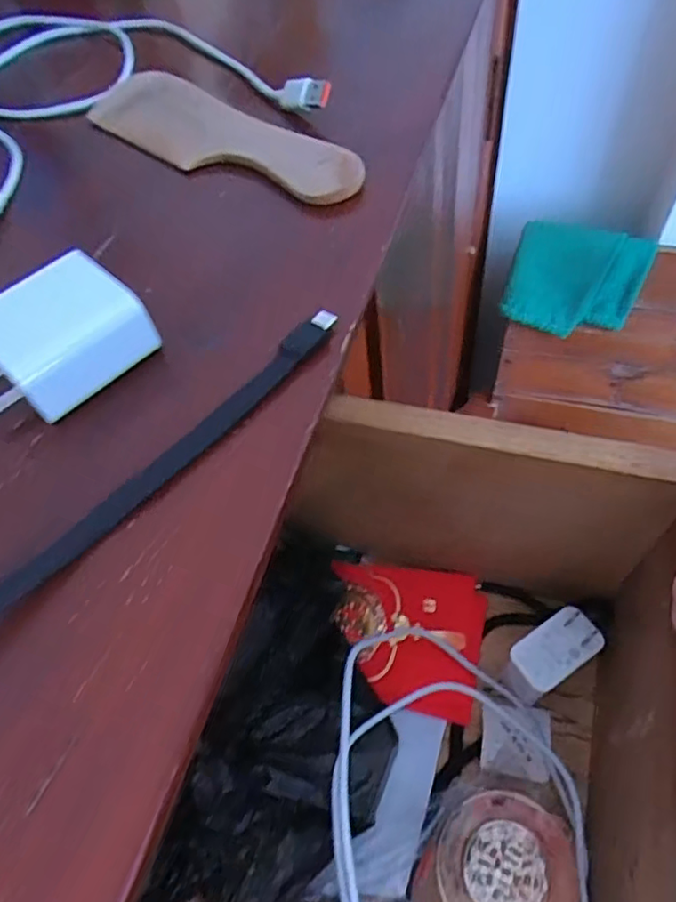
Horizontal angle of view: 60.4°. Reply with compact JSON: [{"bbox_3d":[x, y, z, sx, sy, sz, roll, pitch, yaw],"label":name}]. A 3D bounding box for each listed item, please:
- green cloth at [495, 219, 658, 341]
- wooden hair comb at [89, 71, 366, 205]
[{"bbox_3d":[0.324,-0.232,0.805,0.173,0.142,0.025,11,35,1],"label":"green cloth"},{"bbox_3d":[-0.064,-0.163,0.301,0.172,0.015,0.044,34,67,25],"label":"wooden hair comb"}]

